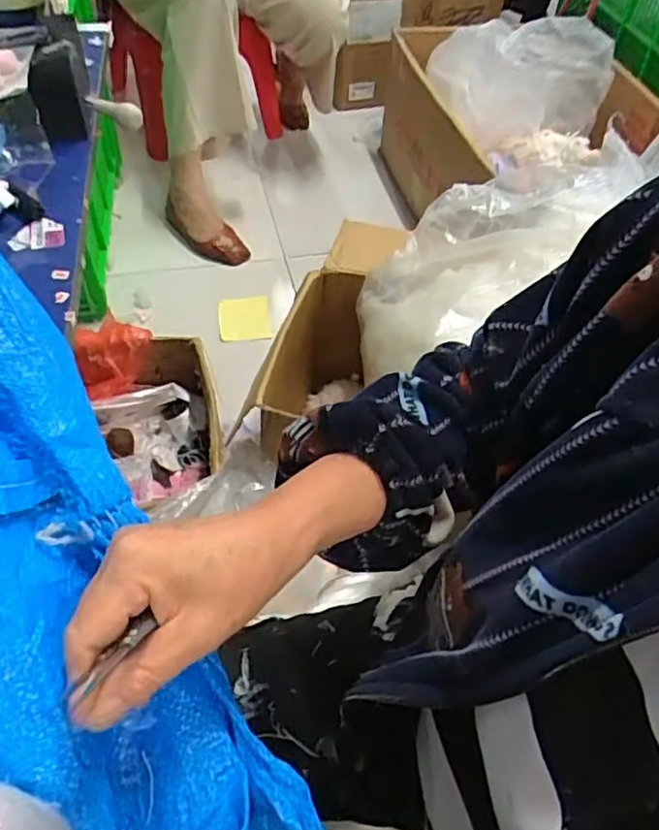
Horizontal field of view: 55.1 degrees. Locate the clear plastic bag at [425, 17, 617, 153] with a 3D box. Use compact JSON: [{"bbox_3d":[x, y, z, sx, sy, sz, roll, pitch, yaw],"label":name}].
[{"bbox_3d":[0.403,-0.732,1.316,0.322,0.237,0.240,-19,55,-19],"label":"clear plastic bag"}]

